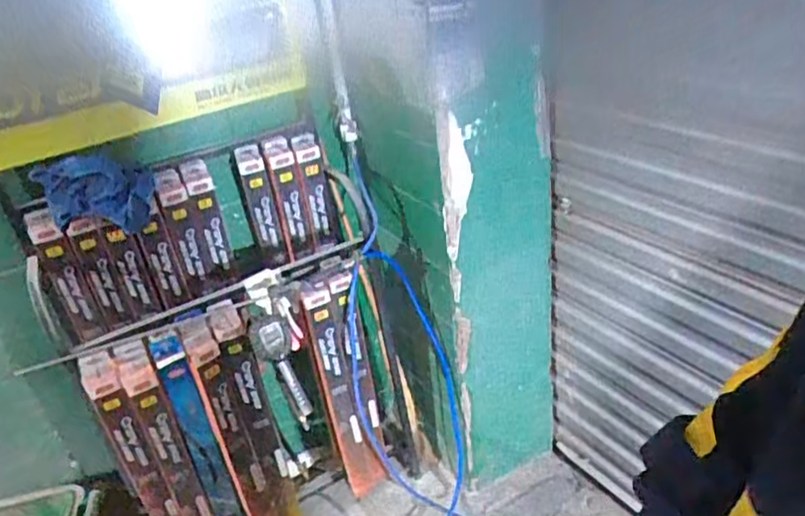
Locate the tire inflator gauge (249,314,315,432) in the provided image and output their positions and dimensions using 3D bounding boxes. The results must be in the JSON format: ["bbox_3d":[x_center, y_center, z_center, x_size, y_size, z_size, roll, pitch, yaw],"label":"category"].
[{"bbox_3d":[-0.239,0.249,1.355,0.087,0.265,0.077,-28,7,-31],"label":"tire inflator gauge"}]

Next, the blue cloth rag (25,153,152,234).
[{"bbox_3d":[-0.650,-0.137,1.347,0.223,0.153,0.076,-18,31,-18],"label":"blue cloth rag"}]

